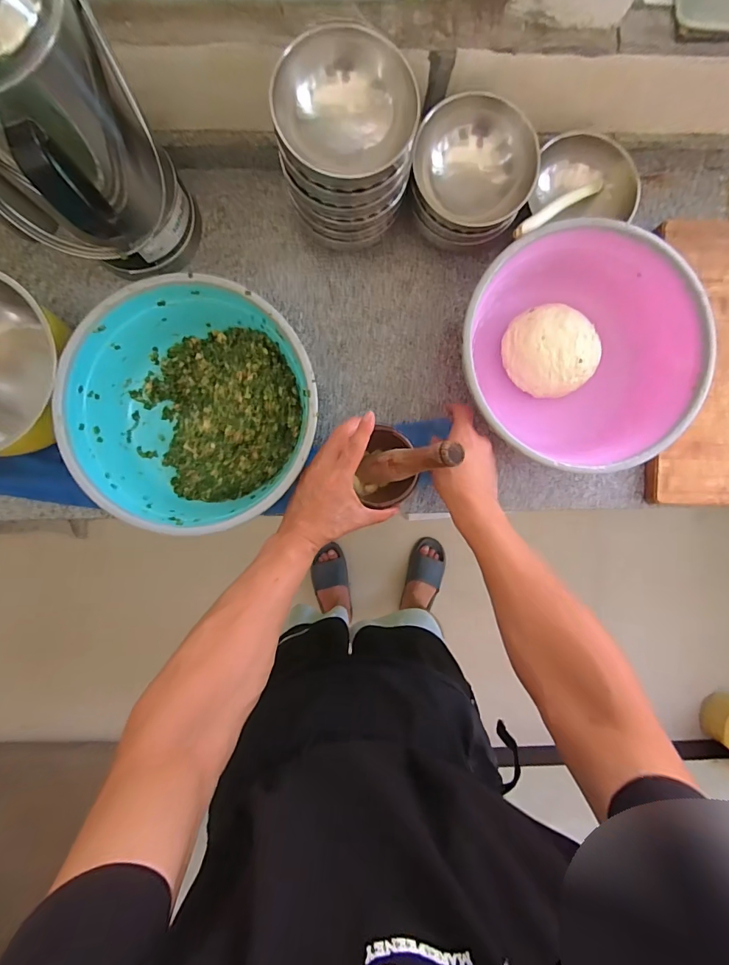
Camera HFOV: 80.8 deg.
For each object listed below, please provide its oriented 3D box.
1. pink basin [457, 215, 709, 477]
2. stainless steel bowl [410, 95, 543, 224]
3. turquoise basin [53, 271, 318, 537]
[{"bbox_3d":[0.265,-0.162,0.559,0.284,0.112,0.288,0,89,-2],"label":"pink basin"},{"bbox_3d":[0.128,-0.373,0.508,0.137,0.047,0.118,20,114,-8],"label":"stainless steel bowl"},{"bbox_3d":[-0.204,-0.087,0.541,0.279,0.107,0.284,0,89,-2],"label":"turquoise basin"}]

